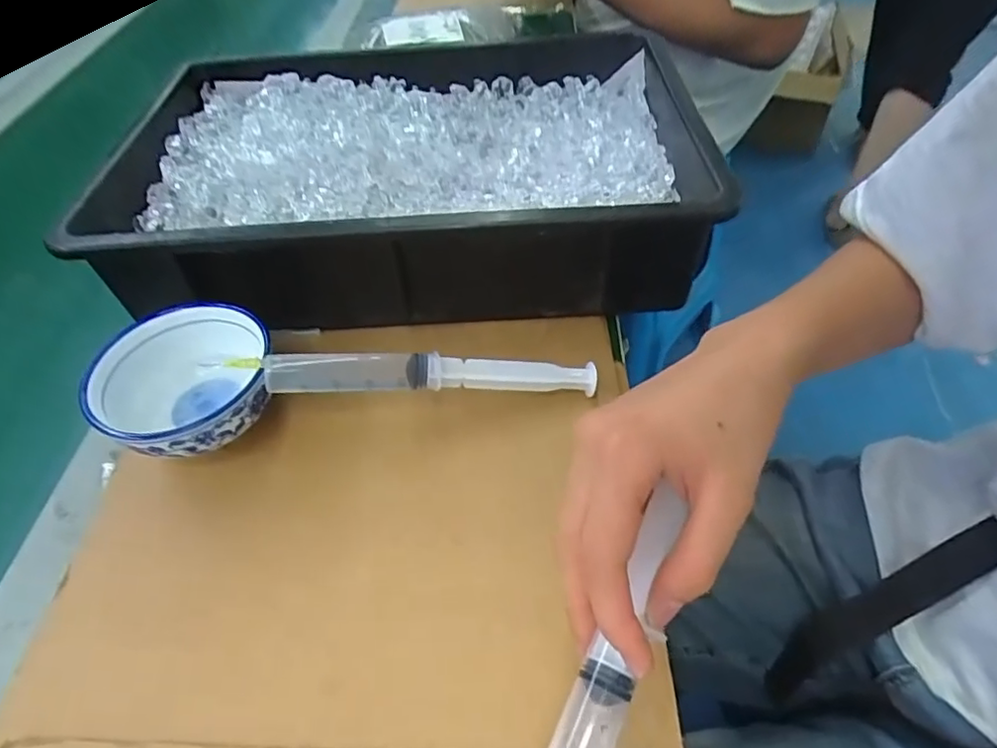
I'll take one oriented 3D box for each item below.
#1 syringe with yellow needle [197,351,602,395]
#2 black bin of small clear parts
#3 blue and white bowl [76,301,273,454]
[{"bbox_3d":[-0.047,0.000,0.343,0.213,0.018,0.016,1,49,-12],"label":"syringe with yellow needle"},{"bbox_3d":[-0.072,-0.166,0.463,0.394,0.078,0.286,-3,50,2],"label":"black bin of small clear parts"},{"bbox_3d":[-0.180,0.009,0.353,0.094,0.048,0.101,-2,50,3],"label":"blue and white bowl"}]

